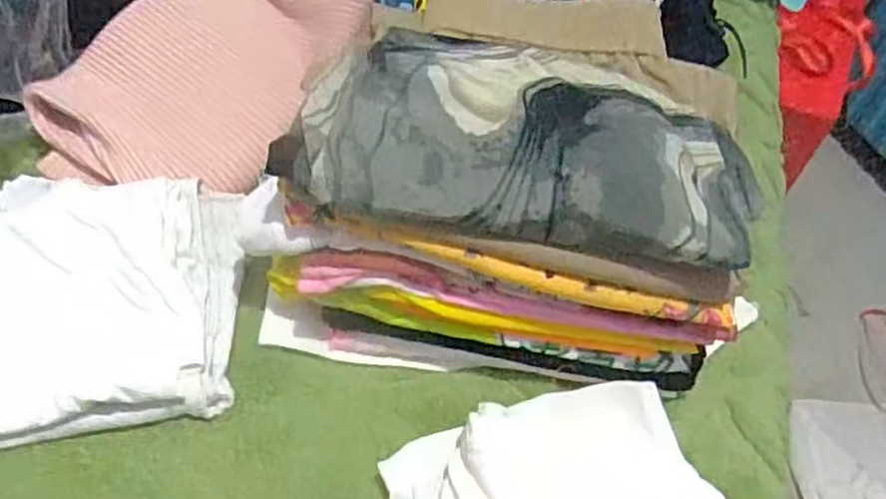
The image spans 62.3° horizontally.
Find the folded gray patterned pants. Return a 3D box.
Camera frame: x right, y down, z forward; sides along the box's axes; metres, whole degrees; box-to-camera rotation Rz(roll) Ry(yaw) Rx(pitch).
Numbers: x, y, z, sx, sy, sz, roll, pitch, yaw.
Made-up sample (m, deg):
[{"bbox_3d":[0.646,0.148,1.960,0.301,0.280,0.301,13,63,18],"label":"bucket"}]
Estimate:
[{"bbox_3d":[0.046,-0.066,0.428,0.264,0.044,0.134,10,54,2],"label":"folded gray patterned pants"}]

